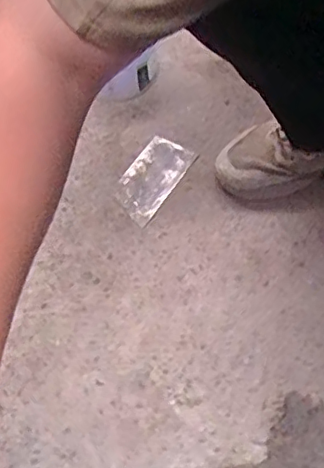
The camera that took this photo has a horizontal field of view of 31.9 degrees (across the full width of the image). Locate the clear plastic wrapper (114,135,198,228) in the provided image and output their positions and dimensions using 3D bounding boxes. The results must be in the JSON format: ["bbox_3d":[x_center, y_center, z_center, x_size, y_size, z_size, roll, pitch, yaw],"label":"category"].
[{"bbox_3d":[-0.016,-0.080,0.806,0.074,0.004,0.139,27,63,19],"label":"clear plastic wrapper"}]

